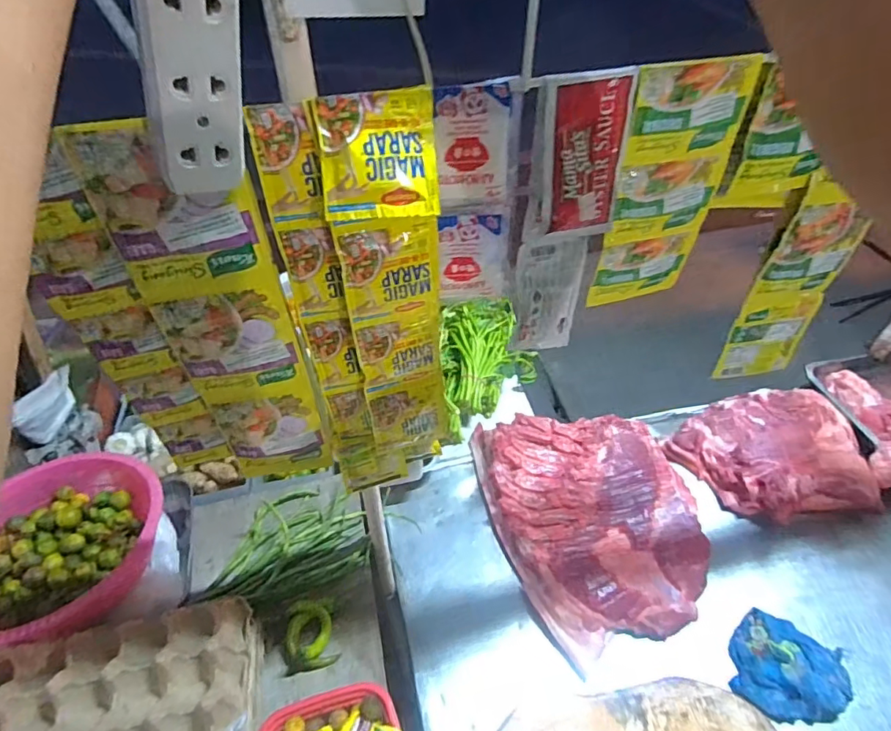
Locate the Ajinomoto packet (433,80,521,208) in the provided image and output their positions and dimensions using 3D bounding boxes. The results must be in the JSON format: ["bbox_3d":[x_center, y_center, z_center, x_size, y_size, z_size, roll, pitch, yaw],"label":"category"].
[{"bbox_3d":[0.020,-0.141,0.335,0.056,0.070,0.020,-7,47,-8],"label":"Ajinomoto packet"}]

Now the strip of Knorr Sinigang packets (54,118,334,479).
[{"bbox_3d":[-0.161,-0.016,0.403,0.097,0.323,0.013,-8,47,-9],"label":"strip of Knorr Sinigang packets"}]

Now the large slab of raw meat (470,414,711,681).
[{"bbox_3d":[0.256,0.244,0.888,0.330,0.058,0.399,-14,48,-15],"label":"large slab of raw meat"}]

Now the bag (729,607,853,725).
[{"bbox_3d":[0.492,0.428,0.739,0.144,0.046,0.155,34,54,27],"label":"bag"}]

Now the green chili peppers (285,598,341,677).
[{"bbox_3d":[-0.162,0.325,0.632,0.058,0.020,0.077,-7,47,-9],"label":"green chili peppers"}]

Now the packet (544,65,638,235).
[{"bbox_3d":[0.095,-0.140,0.357,0.063,0.107,0.014,-12,48,-13],"label":"packet"}]

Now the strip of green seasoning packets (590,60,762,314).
[{"bbox_3d":[0.166,-0.129,0.399,0.088,0.185,0.016,-15,48,-16],"label":"strip of green seasoning packets"}]

